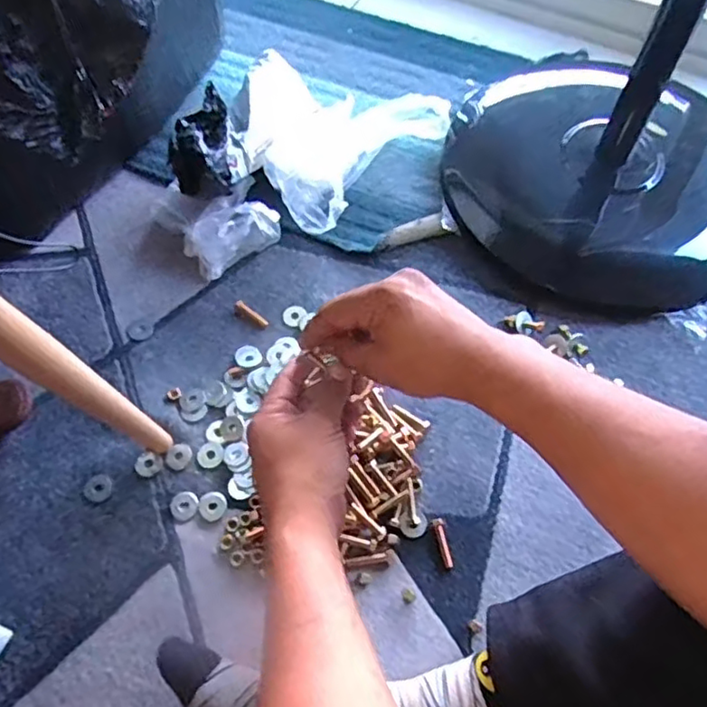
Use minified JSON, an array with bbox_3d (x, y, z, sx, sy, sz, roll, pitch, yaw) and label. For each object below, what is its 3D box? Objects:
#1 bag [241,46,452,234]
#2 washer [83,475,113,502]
[{"bbox_3d":[-0.031,-0.259,0.732,0.188,0.078,0.224,39,70,20],"label":"bag"},{"bbox_3d":[-0.236,0.124,0.587,0.026,0.004,0.024,0,63,0],"label":"washer"}]

